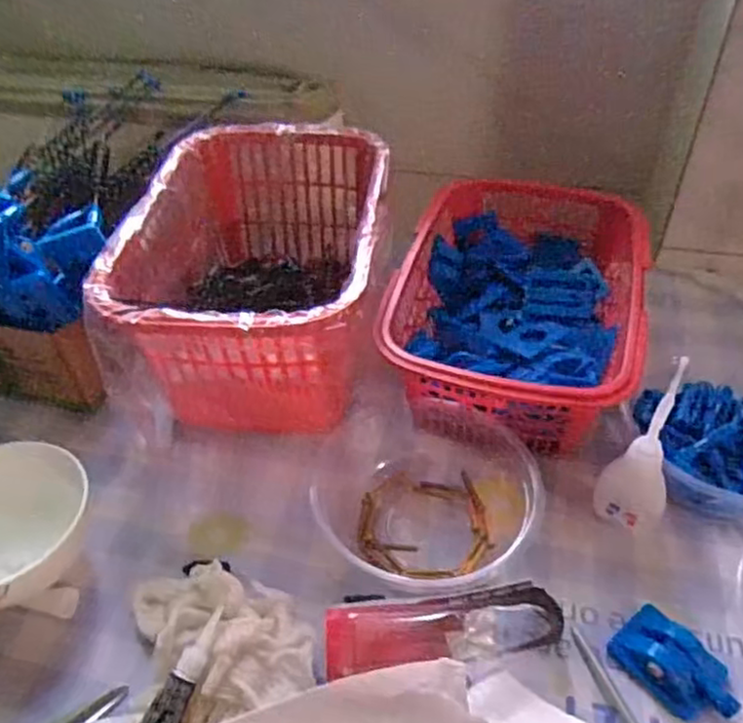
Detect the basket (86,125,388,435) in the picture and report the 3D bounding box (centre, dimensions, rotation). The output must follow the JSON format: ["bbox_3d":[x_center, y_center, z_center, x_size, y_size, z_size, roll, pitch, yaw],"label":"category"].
[{"bbox_3d":[-0.070,-0.057,0.463,0.149,0.114,0.231,3,43,5],"label":"basket"}]

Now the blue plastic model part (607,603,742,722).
[{"bbox_3d":[0.142,0.140,0.312,0.035,0.013,0.053,-29,50,-26],"label":"blue plastic model part"}]

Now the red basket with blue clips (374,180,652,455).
[{"bbox_3d":[0.095,-0.030,0.452,0.149,0.075,0.196,10,44,13],"label":"red basket with blue clips"}]

